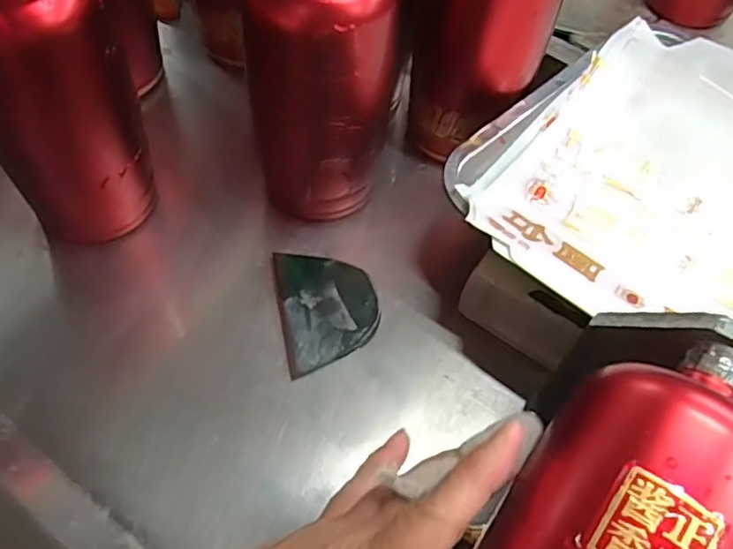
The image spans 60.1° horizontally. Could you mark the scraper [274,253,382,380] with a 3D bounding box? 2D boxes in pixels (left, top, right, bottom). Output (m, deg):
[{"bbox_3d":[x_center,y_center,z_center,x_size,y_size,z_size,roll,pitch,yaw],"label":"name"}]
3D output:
[{"bbox_3d":[-0.023,0.019,0.388,0.058,0.009,0.081,-9,59,-7],"label":"scraper"}]

